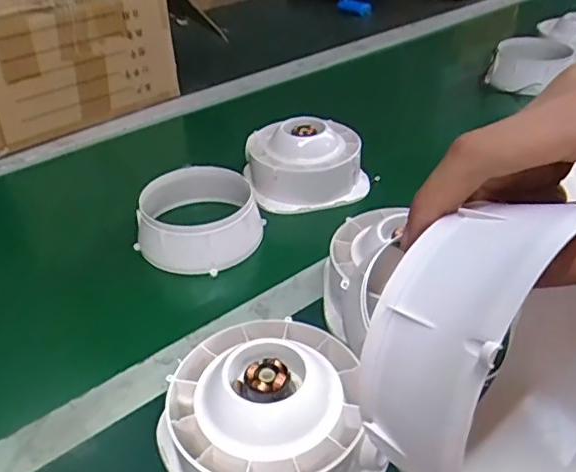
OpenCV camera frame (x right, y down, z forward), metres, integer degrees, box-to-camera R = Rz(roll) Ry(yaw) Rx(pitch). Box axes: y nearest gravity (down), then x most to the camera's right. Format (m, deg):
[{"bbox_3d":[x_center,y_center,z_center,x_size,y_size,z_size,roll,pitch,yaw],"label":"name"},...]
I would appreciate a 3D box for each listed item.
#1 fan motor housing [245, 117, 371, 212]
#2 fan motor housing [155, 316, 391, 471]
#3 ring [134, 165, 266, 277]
[{"bbox_3d":[0.022,-0.088,0.673,0.138,0.070,0.121,1,36,4],"label":"fan motor housing"},{"bbox_3d":[-0.016,0.114,0.369,0.131,0.060,0.133,-2,36,1],"label":"fan motor housing"},{"bbox_3d":[-0.093,-0.022,0.594,0.123,0.054,0.133,-8,37,-8],"label":"ring"}]

